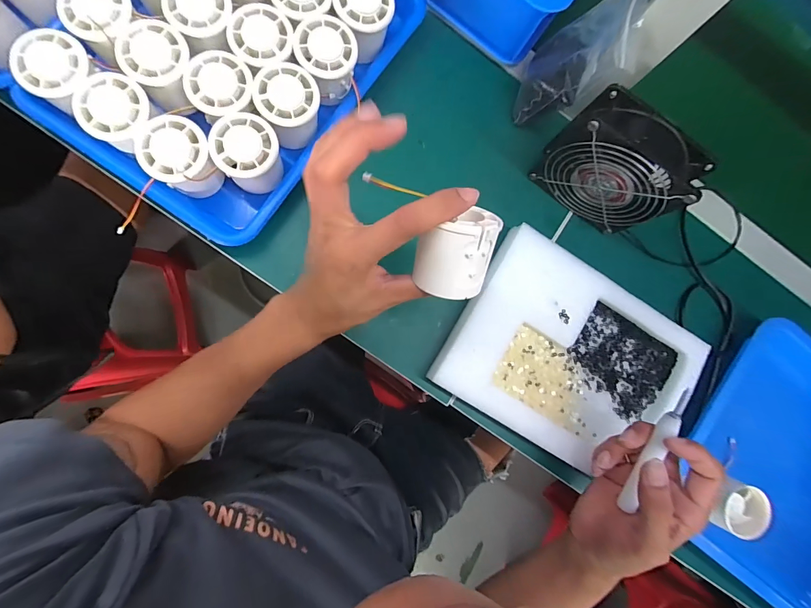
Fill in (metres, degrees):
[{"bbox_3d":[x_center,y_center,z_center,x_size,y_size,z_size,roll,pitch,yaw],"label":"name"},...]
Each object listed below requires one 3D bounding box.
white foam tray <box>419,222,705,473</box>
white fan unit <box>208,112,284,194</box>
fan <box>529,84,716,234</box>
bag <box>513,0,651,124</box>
[{"bbox_3d":[0.175,0.059,0.385,0.250,0.028,0.179,32,82,-5],"label":"white foam tray"},{"bbox_3d":[-0.141,-0.134,0.344,0.060,0.045,0.063,-11,88,-9],"label":"white fan unit"},{"bbox_3d":[0.201,-0.130,0.362,0.117,0.112,0.048,35,82,-4],"label":"fan"},{"bbox_3d":[0.165,-0.243,0.362,0.060,0.114,0.098,17,84,-7],"label":"bag"}]

